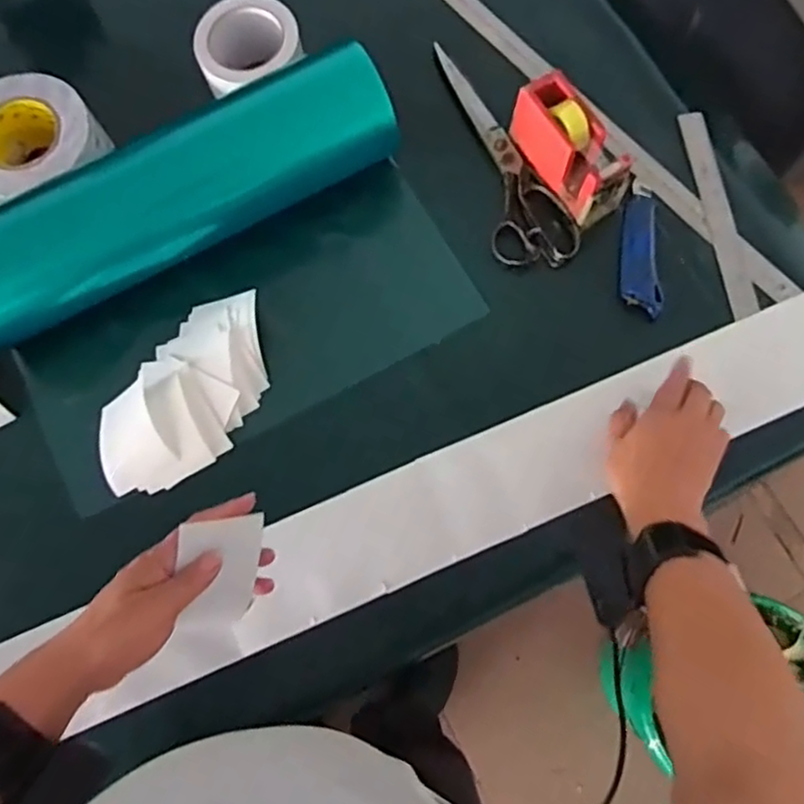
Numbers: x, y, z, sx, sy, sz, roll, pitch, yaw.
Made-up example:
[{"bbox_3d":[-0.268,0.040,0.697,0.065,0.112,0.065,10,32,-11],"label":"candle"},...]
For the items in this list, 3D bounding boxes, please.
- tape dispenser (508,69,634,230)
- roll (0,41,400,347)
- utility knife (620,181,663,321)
[{"bbox_3d":[0.169,-0.255,0.677,0.058,0.072,0.137,-32,77,-6],"label":"tape dispenser"},{"bbox_3d":[-0.226,-0.202,0.659,0.451,0.115,0.103,-26,76,-5],"label":"roll"},{"bbox_3d":[0.242,-0.159,0.679,0.036,0.021,0.146,2,76,3],"label":"utility knife"}]

